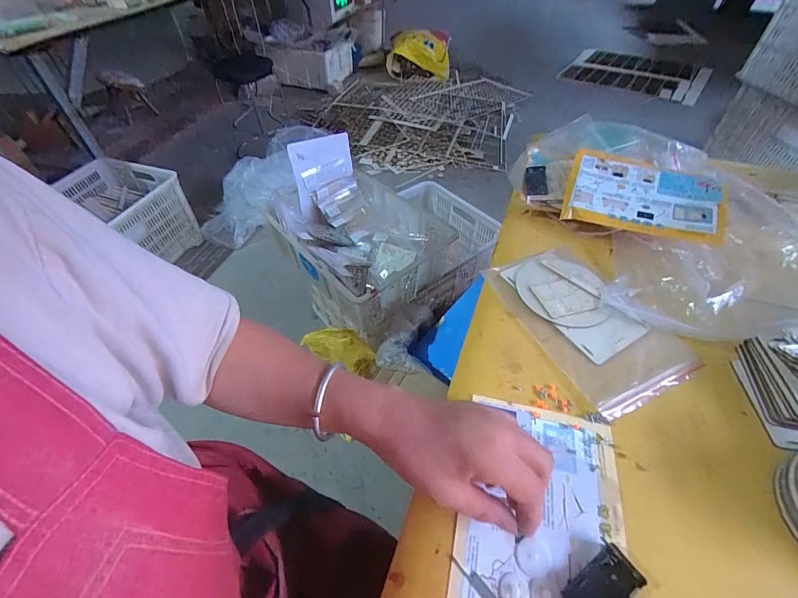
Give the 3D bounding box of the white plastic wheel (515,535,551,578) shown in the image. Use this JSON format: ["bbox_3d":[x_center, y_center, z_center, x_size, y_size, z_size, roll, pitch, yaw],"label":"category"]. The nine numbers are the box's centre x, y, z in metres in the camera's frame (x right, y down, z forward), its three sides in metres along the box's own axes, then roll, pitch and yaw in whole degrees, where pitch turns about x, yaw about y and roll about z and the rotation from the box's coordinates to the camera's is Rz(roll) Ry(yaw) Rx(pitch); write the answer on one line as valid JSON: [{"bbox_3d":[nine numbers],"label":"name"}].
[{"bbox_3d":[0.109,0.209,0.297,0.028,0.004,0.025,-8,49,-6],"label":"white plastic wheel"}]

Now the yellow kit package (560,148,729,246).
[{"bbox_3d":[0.360,-0.153,0.544,0.203,0.018,0.143,19,67,18],"label":"yellow kit package"}]

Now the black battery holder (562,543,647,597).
[{"bbox_3d":[0.157,0.221,0.280,0.058,0.012,0.032,-26,53,-20],"label":"black battery holder"}]

